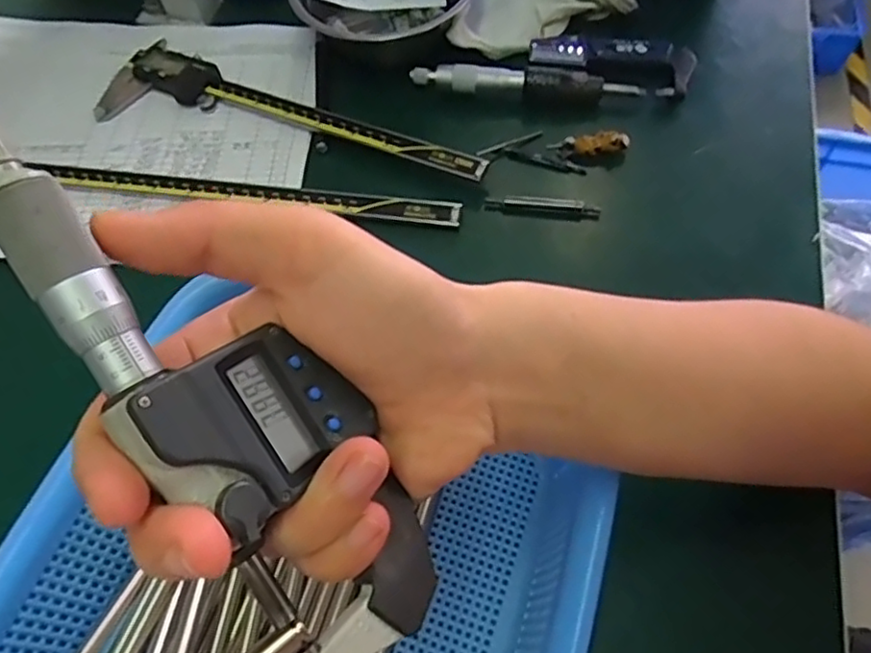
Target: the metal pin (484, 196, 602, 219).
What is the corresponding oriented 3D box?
[{"bbox_3d":[0.065,-0.074,0.398,0.069,0.006,0.008,6,61,6],"label":"metal pin"}]

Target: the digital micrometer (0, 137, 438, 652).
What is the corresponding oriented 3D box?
[{"bbox_3d":[-0.053,0.018,0.159,0.051,0.025,0.159,-45,104,-20],"label":"digital micrometer"}]

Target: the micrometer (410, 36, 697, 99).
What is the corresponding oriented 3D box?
[{"bbox_3d":[0.080,-0.176,0.441,0.182,0.019,0.050,3,61,5],"label":"micrometer"}]

